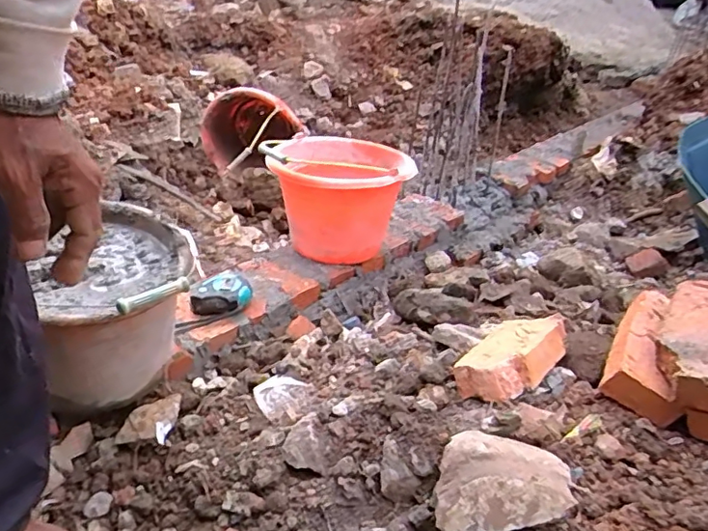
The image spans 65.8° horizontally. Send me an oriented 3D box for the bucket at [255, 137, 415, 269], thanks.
[{"bbox_3d":[-0.041,-0.135,1.136,0.245,0.227,0.239,4,30,-2],"label":"bucket"}]

